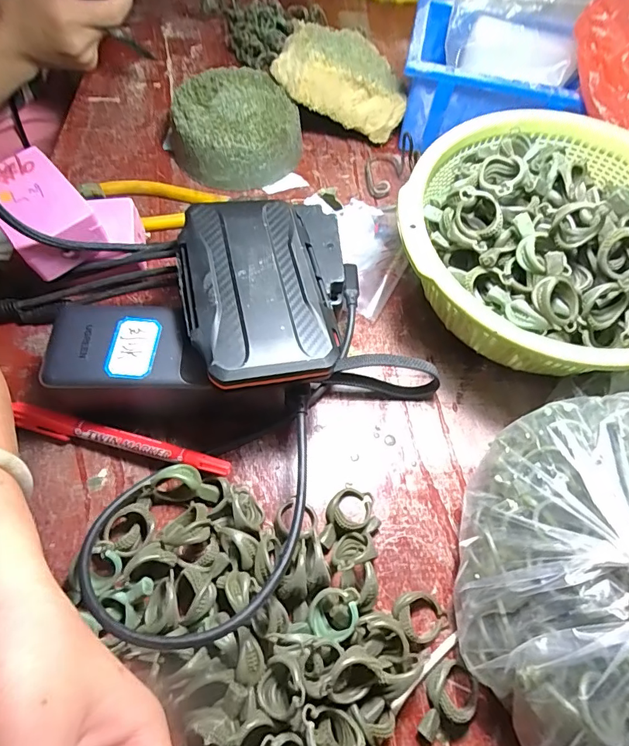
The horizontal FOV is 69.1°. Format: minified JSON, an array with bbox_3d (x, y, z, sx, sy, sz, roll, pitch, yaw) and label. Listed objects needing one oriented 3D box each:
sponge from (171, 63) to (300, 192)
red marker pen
[{"bbox_3d":[-0.067,-0.205,0.384,0.098,0.044,0.094,1,61,-2],"label":"sponge"},{"bbox_3d":[-0.114,0.042,0.269,0.133,0.015,0.013,14,62,5],"label":"red marker pen"}]

